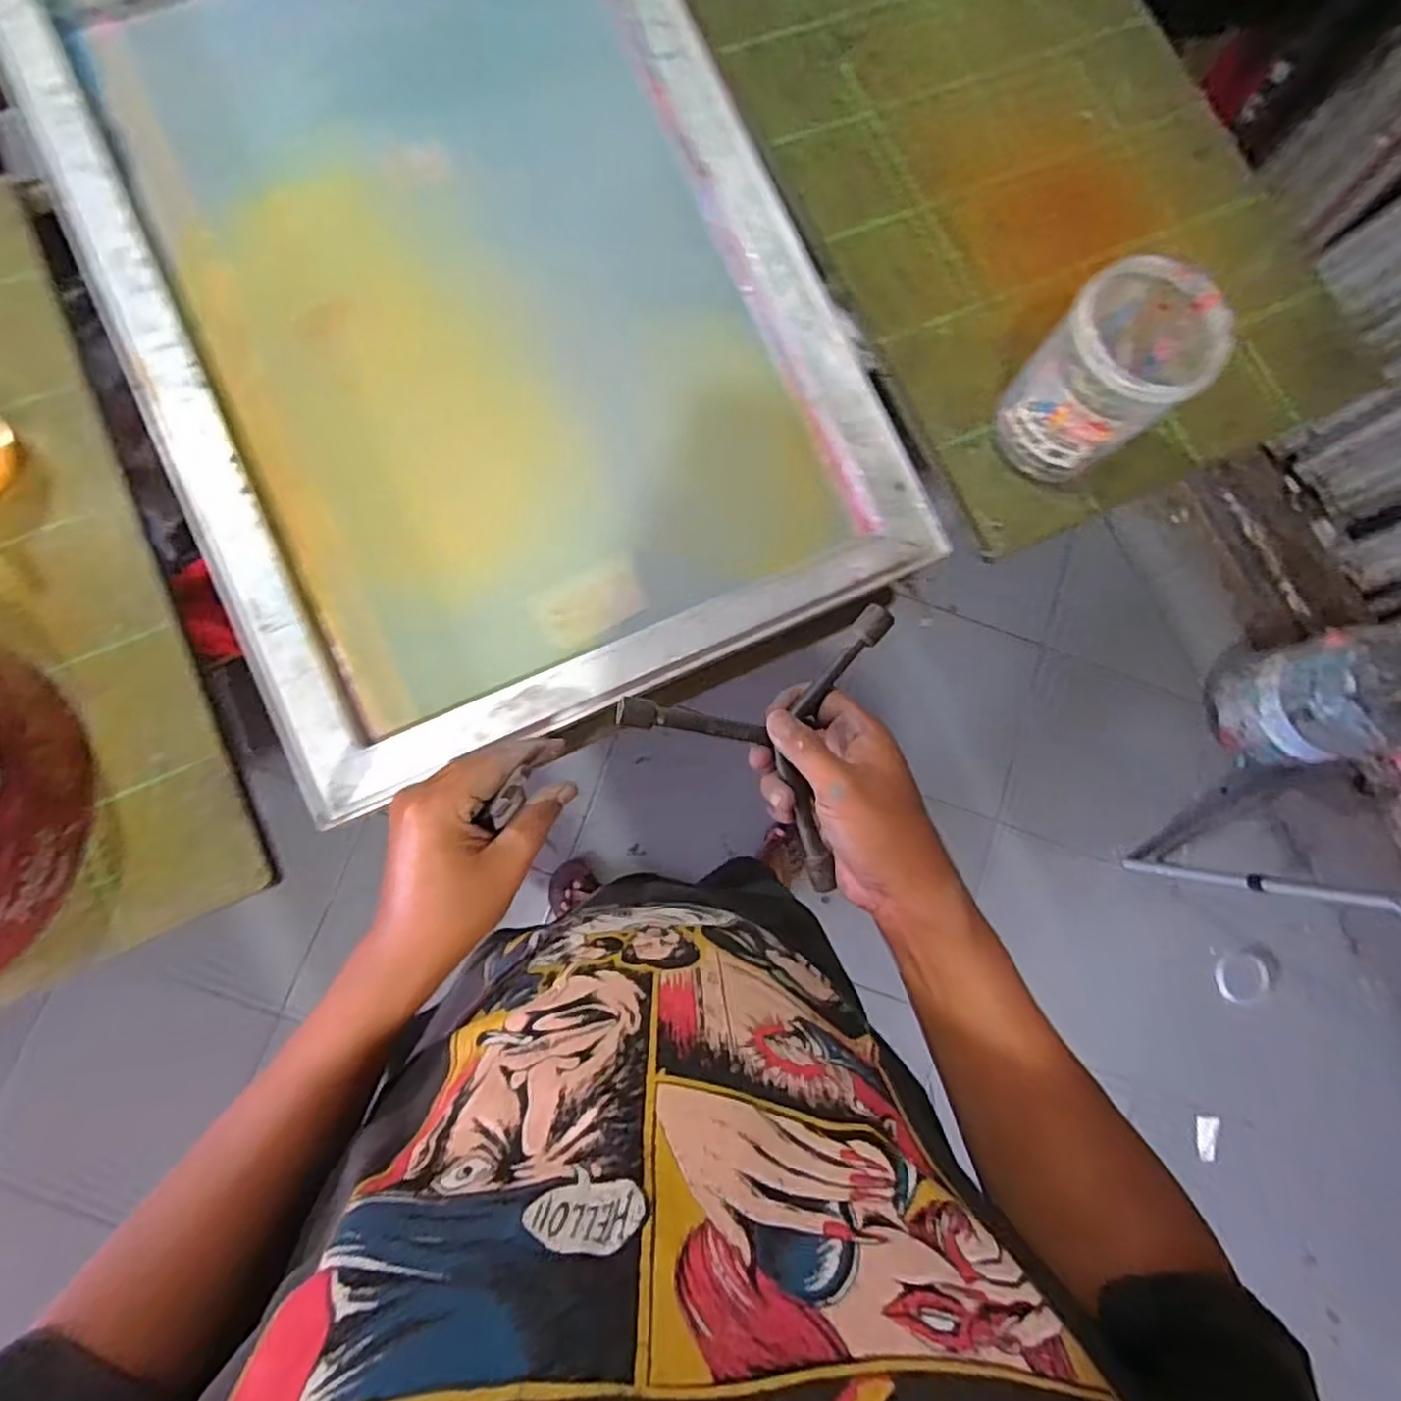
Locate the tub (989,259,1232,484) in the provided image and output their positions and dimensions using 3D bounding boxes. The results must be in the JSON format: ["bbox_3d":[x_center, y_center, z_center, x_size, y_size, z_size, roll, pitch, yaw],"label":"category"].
[{"bbox_3d":[0.285,-0.228,0.502,0.096,0.128,0.090,1,79,-4],"label":"tub"}]

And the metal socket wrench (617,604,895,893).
[{"bbox_3d":[0.025,0.010,0.376,0.132,0.032,0.157,14,82,-3],"label":"metal socket wrench"}]

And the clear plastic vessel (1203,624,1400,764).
[{"bbox_3d":[1.209,-0.012,1.348,0.240,0.282,0.250,-7,80,-5],"label":"clear plastic vessel"}]

